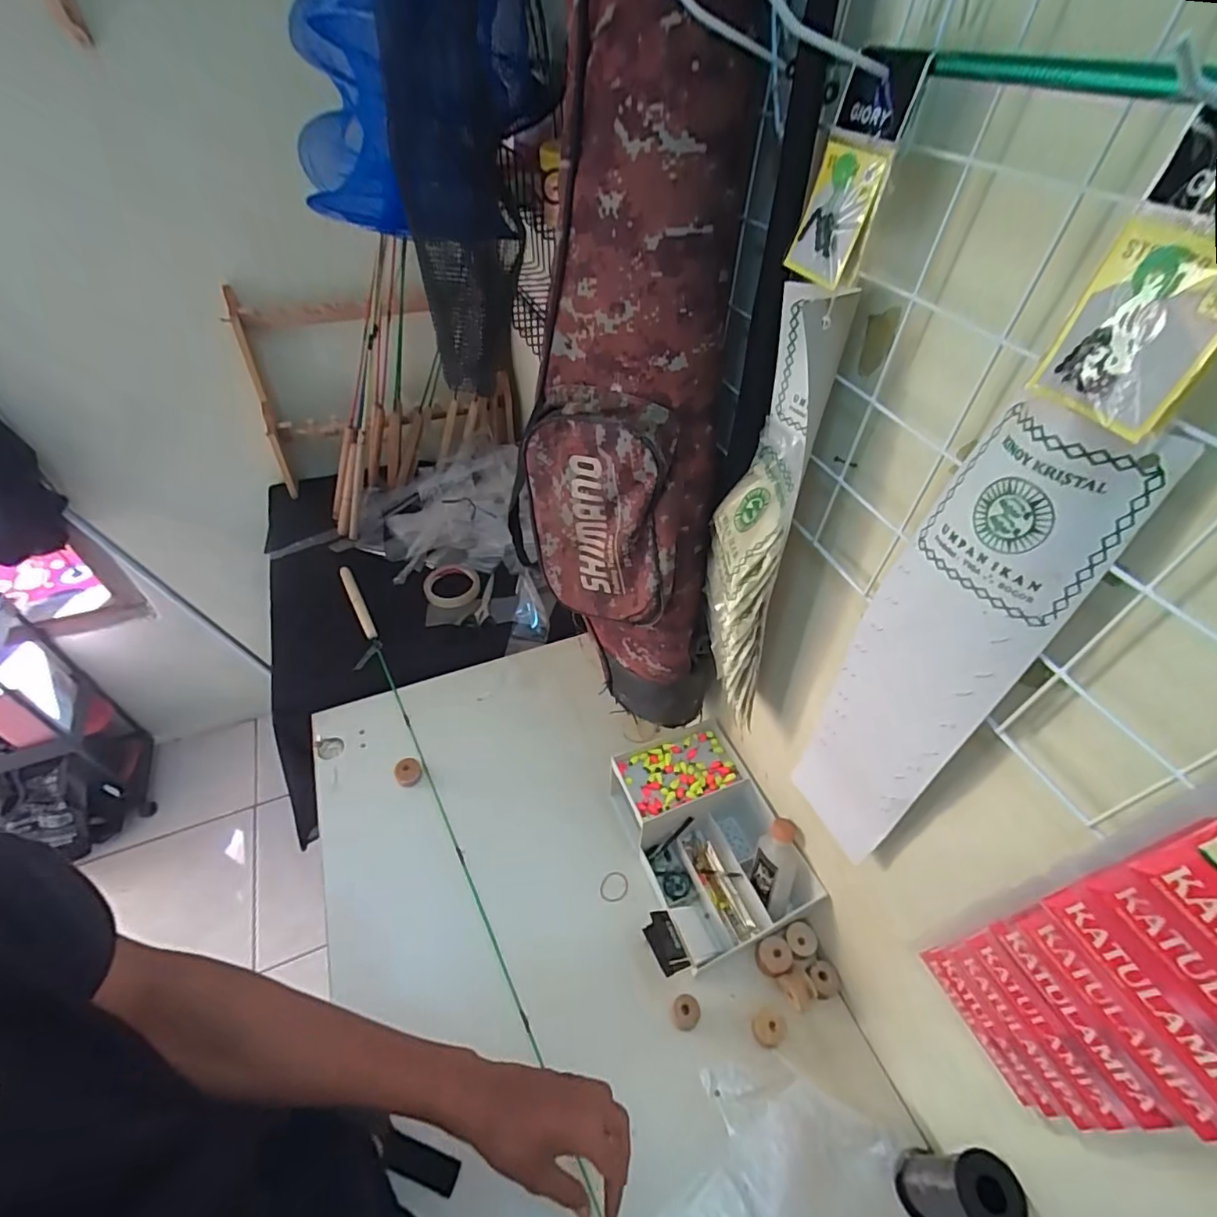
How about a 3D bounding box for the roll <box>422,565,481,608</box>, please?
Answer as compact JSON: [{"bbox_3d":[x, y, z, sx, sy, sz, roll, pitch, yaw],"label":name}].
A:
[{"bbox_3d":[-0.279,-0.042,0.989,0.097,0.013,0.097,-8,47,-10],"label":"roll"}]

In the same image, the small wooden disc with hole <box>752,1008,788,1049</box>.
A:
[{"bbox_3d":[0.164,0.426,0.568,0.034,0.011,0.032,1,47,-1],"label":"small wooden disc with hole"}]

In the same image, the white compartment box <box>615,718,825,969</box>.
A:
[{"bbox_3d":[0.109,0.272,0.658,0.176,0.102,0.232,-15,49,-16],"label":"white compartment box"}]

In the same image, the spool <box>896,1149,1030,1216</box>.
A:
[{"bbox_3d":[0.285,0.477,0.456,0.049,0.115,0.051,6,47,4],"label":"spool"}]

